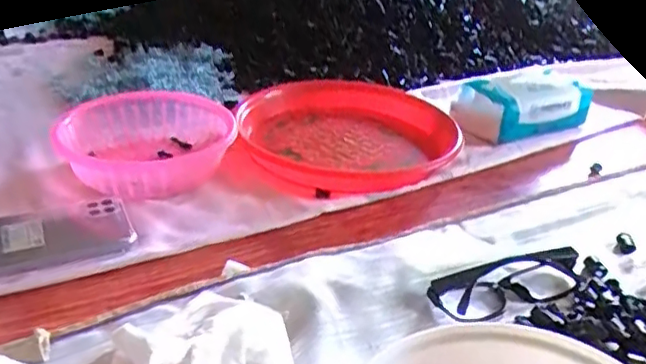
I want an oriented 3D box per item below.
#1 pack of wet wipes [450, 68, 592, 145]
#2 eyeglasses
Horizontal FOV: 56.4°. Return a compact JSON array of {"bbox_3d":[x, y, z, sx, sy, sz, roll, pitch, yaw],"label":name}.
[{"bbox_3d":[0.244,-0.090,0.730,0.167,0.066,0.083,-8,30,-20],"label":"pack of wet wipes"},{"bbox_3d":[0.142,0.076,0.457,0.128,0.024,0.041,-10,32,-24],"label":"eyeglasses"}]

